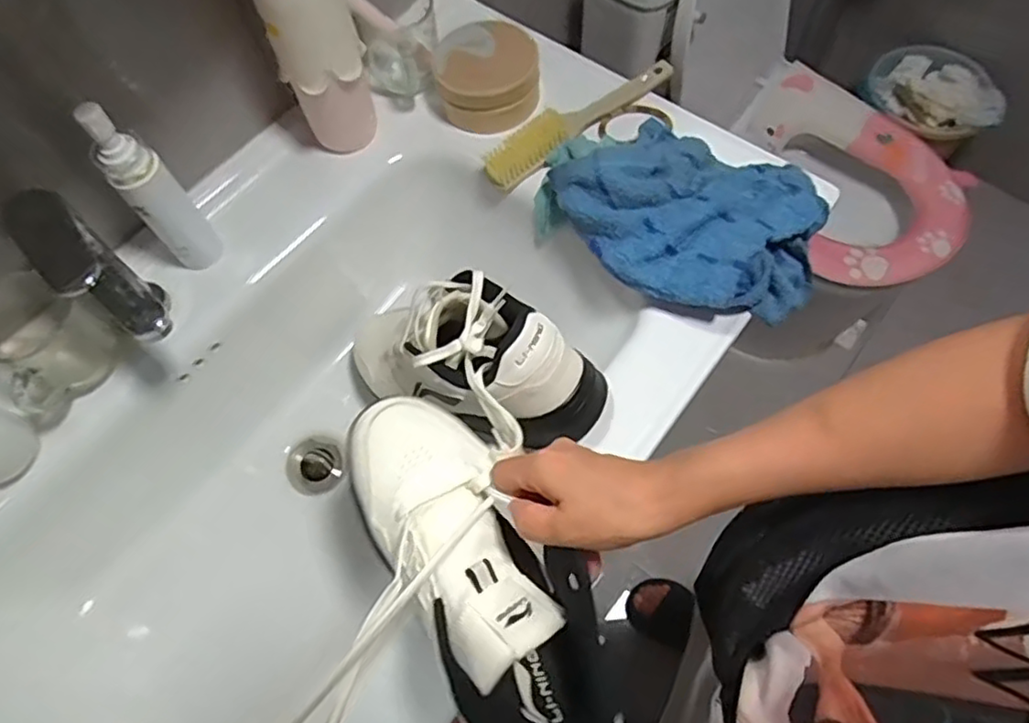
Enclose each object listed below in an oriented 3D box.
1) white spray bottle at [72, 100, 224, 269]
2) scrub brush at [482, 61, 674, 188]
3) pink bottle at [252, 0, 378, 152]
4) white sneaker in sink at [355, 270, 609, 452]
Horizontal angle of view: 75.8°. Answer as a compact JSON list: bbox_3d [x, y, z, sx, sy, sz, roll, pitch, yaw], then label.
[{"bbox_3d":[-0.296,-0.138,0.543,0.042,0.169,0.033,-41,70,-15],"label":"white spray bottle"},{"bbox_3d":[0.068,-0.244,0.665,0.223,0.033,0.033,-32,68,-11],"label":"scrub brush"},{"bbox_3d":[-0.173,-0.274,0.590,0.073,0.185,0.061,-18,66,-5],"label":"pink bottle"},{"bbox_3d":[-0.060,-0.011,0.567,0.259,0.104,0.112,15,65,34],"label":"white sneaker in sink"}]

